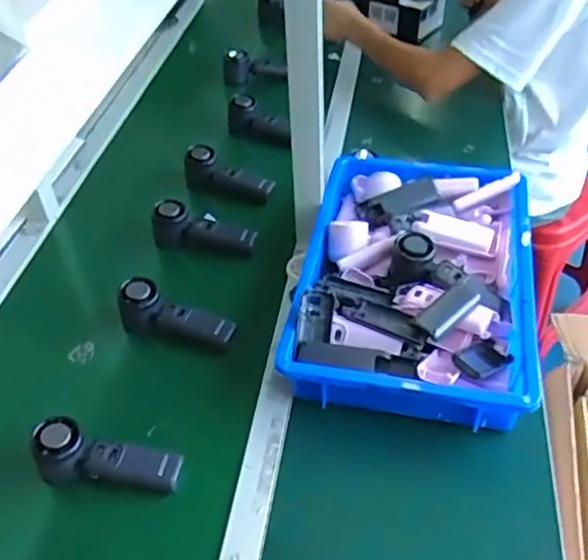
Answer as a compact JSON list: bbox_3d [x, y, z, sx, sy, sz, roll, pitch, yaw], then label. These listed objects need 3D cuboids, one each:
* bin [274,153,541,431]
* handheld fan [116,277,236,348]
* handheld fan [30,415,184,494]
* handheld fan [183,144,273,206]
[{"bbox_3d":[0.163,-0.003,0.883,0.295,0.092,0.425,6,44,9],"label":"bin"},{"bbox_3d":[-0.157,0.047,0.875,0.152,0.060,0.052,14,46,17],"label":"handheld fan"},{"bbox_3d":[-0.207,0.201,0.730,0.161,0.051,0.051,14,44,-2],"label":"handheld fan"},{"bbox_3d":[-0.112,-0.174,1.103,0.154,0.066,0.056,24,50,26],"label":"handheld fan"}]

